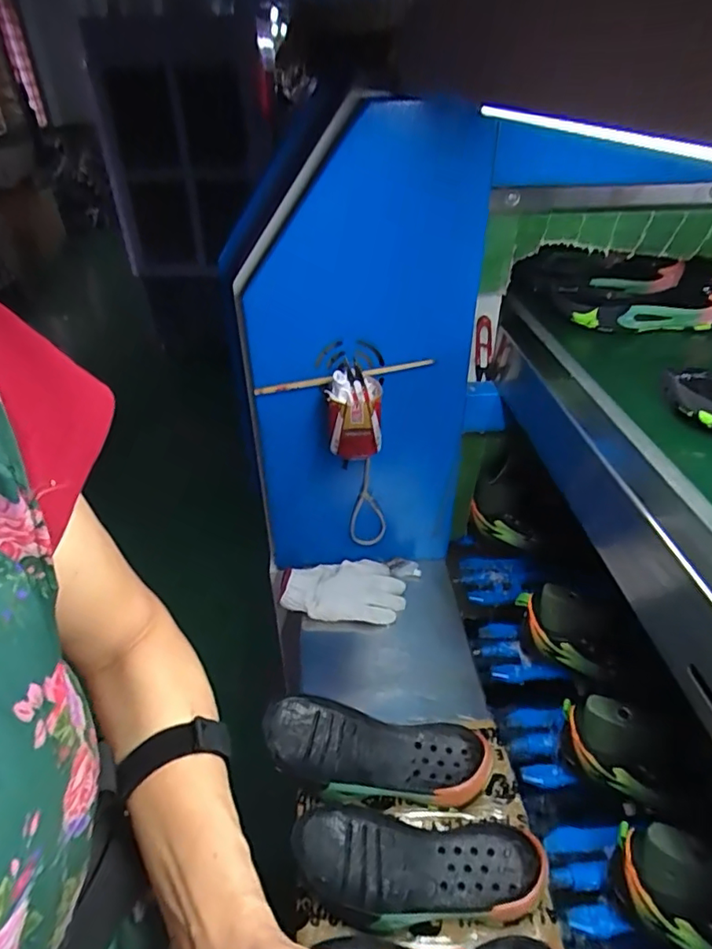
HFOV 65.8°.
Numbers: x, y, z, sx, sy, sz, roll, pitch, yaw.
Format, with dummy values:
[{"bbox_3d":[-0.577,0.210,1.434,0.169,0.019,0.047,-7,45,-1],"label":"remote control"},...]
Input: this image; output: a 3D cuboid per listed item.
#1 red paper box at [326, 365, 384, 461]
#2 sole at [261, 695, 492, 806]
[{"bbox_3d":[-0.002,-0.076,0.689,0.067,0.106,0.055,-2,32,-1],"label":"red paper box"},{"bbox_3d":[0.019,0.319,0.624,0.252,0.045,0.097,5,33,11],"label":"sole"}]

